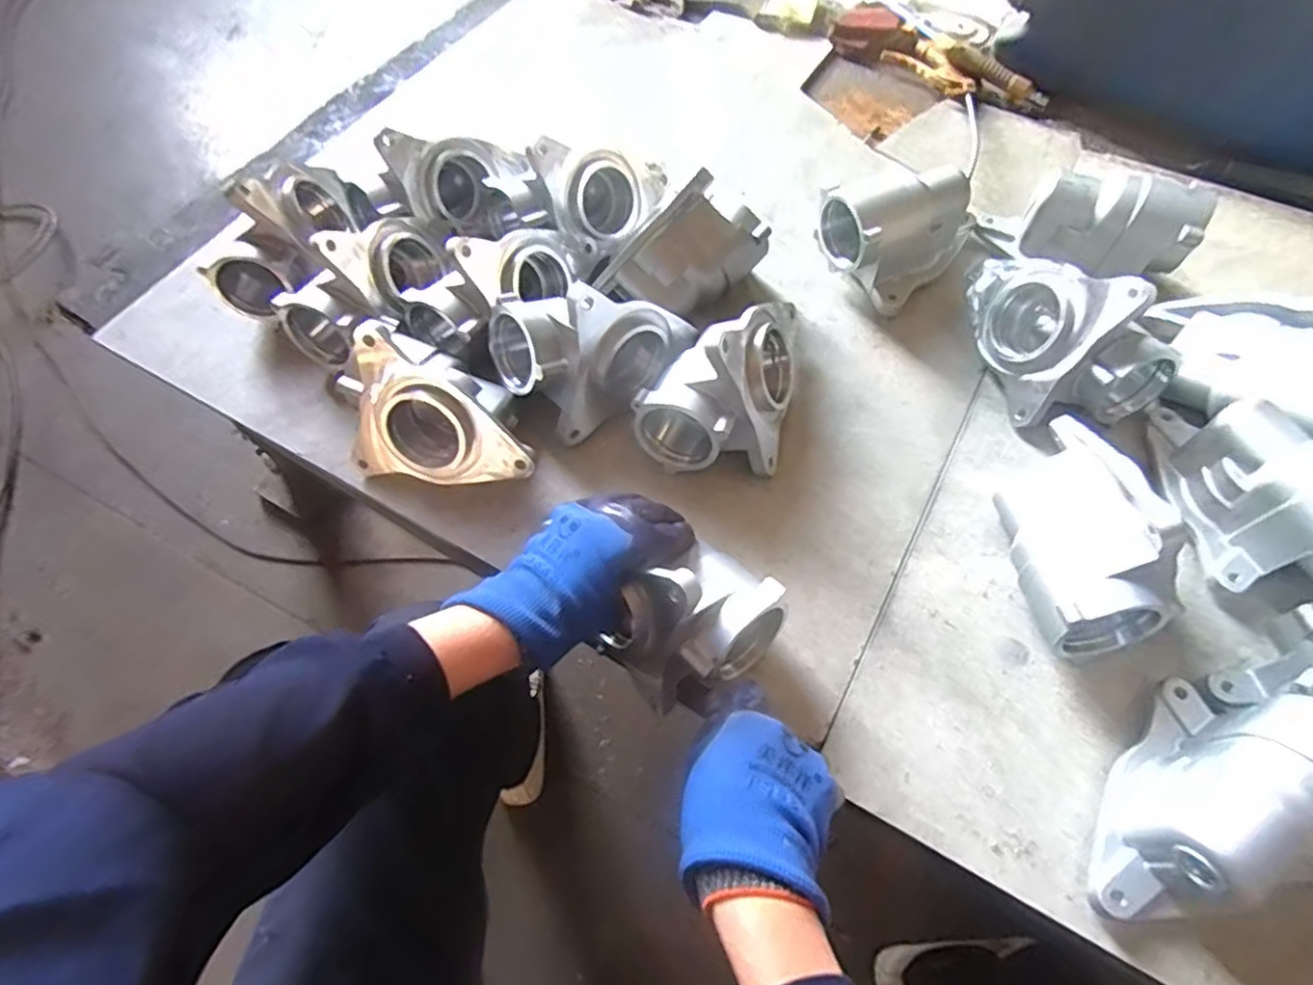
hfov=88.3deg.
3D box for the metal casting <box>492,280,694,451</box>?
[{"bbox_3d":[-0.057,-0.138,0.579,0.157,0.121,0.103,-39,67,-17],"label":"metal casting"}]

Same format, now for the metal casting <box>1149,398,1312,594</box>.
[{"bbox_3d":[0.456,-0.010,0.508,0.087,0.089,0.173,-12,62,-5],"label":"metal casting"}]

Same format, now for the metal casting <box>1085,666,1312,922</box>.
[{"bbox_3d":[0.343,0.183,0.408,0.182,0.080,0.106,-26,64,-12],"label":"metal casting"}]

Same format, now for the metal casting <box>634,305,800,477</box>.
[{"bbox_3d":[0.059,-0.103,0.566,0.117,0.106,0.169,14,63,9],"label":"metal casting"}]

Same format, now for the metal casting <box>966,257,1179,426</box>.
[{"bbox_3d":[0.359,-0.147,0.583,0.123,0.117,0.159,-8,62,-3],"label":"metal casting"}]

